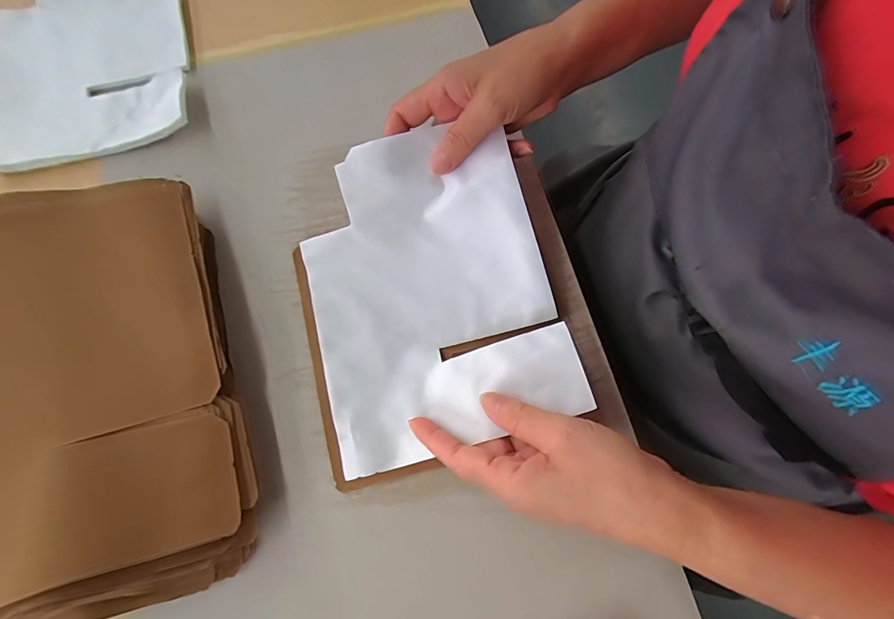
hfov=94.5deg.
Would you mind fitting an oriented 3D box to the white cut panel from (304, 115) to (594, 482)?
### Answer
[{"bbox_3d":[-0.017,-0.015,0.299,0.171,0.052,0.220,-16,73,-4],"label":"white cut panel"}]

